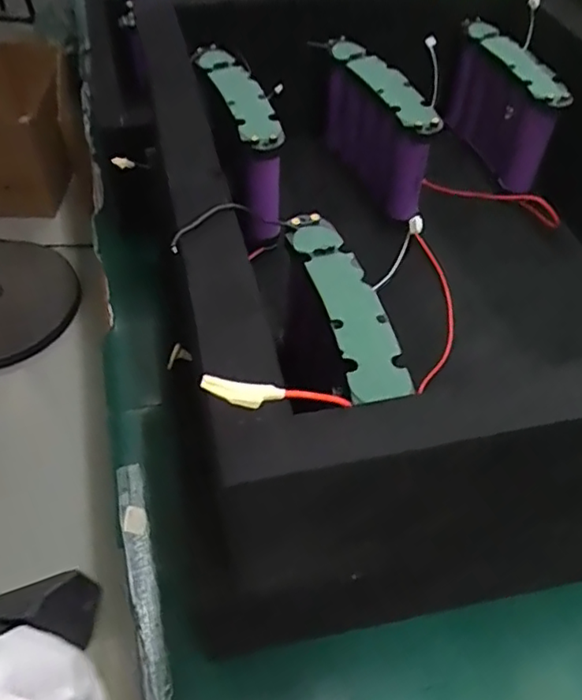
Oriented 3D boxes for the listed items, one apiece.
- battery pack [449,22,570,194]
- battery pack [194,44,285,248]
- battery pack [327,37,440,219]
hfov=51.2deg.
[{"bbox_3d":[0.148,-0.170,0.425,0.022,0.072,0.106,-12,52,-11],"label":"battery pack"},{"bbox_3d":[-0.029,-0.126,0.374,0.030,0.073,0.119,-12,52,-11],"label":"battery pack"},{"bbox_3d":[0.058,-0.145,0.404,0.027,0.074,0.106,-16,53,-14],"label":"battery pack"}]

